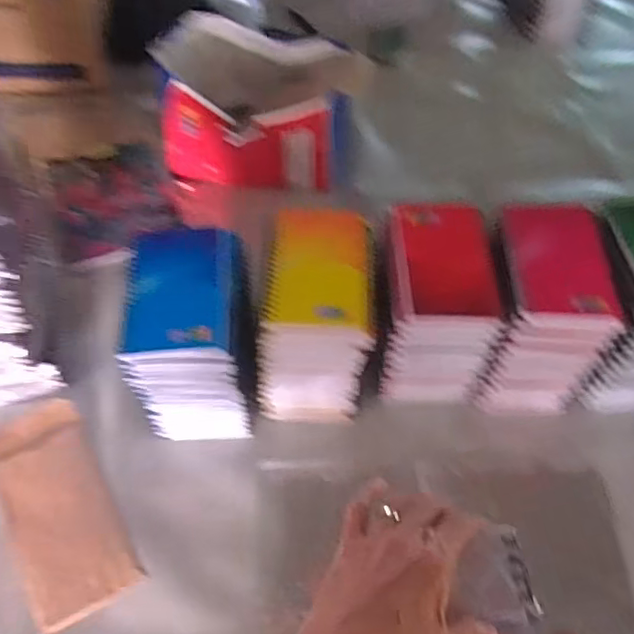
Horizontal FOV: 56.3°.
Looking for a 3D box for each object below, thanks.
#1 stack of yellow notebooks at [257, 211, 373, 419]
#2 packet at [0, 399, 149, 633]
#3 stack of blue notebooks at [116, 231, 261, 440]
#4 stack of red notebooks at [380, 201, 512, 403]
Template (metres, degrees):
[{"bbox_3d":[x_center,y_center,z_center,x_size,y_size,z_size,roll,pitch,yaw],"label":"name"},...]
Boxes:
[{"bbox_3d":[0.000,0.011,0.578,0.099,0.150,0.124,5,55,1],"label":"stack of yellow notebooks"},{"bbox_3d":[-0.239,0.168,0.547,0.087,0.011,0.208,-26,60,-18],"label":"packet"},{"bbox_3d":[-0.111,0.020,0.564,0.106,0.148,0.136,-2,56,-3],"label":"stack of blue notebooks"},{"bbox_3d":[0.112,-0.007,0.591,0.098,0.157,0.133,-1,55,-3],"label":"stack of red notebooks"}]

